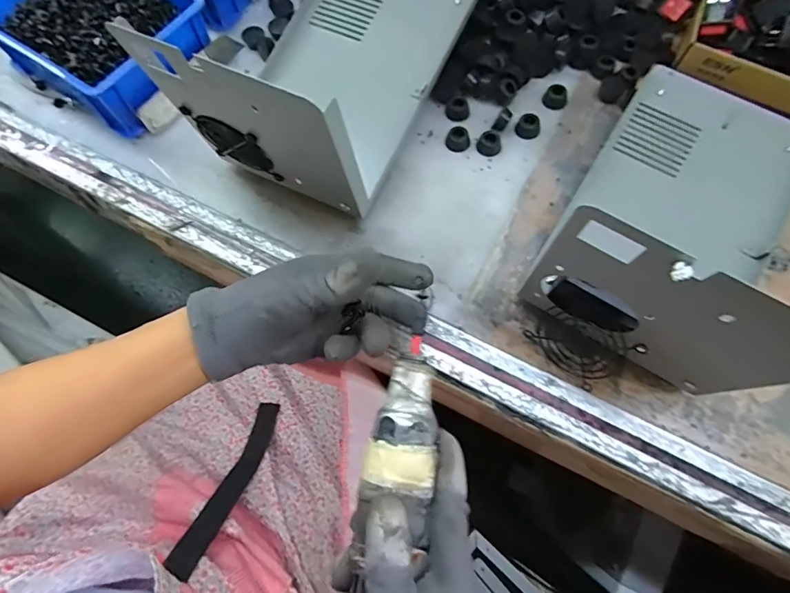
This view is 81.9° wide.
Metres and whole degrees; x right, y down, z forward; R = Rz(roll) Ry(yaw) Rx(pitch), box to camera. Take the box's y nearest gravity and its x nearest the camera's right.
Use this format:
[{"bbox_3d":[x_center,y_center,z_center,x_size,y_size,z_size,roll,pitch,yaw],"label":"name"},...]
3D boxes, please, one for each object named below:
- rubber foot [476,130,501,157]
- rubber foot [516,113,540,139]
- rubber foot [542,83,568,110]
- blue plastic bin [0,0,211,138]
[{"bbox_3d":[0.091,-0.148,0.437,0.023,0.012,0.020,9,69,5],"label":"rubber foot"},{"bbox_3d":[0.130,-0.166,0.443,0.022,0.013,0.021,-1,69,2],"label":"rubber foot"},{"bbox_3d":[0.161,-0.200,0.456,0.024,0.012,0.021,18,70,9],"label":"rubber foot"},{"bbox_3d":[-0.294,-0.265,0.458,0.203,0.066,0.146,31,73,13],"label":"blue plastic bin"}]

